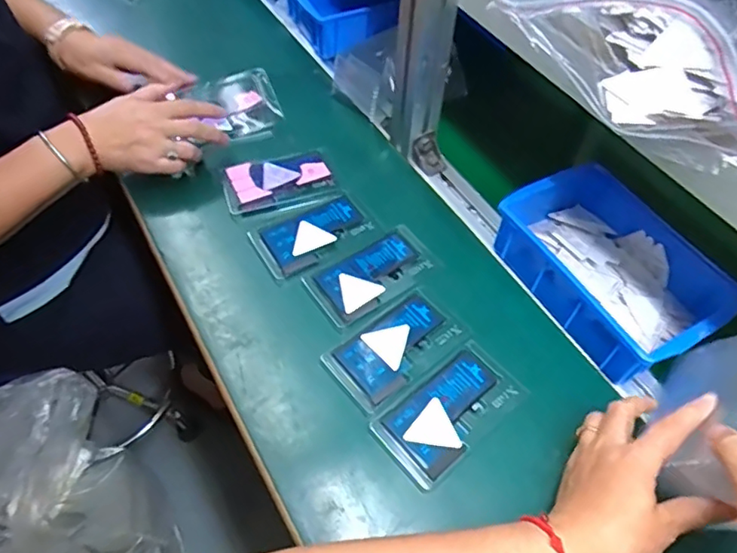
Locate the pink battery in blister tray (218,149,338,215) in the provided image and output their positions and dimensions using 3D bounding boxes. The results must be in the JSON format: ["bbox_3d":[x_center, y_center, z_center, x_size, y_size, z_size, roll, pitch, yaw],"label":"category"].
[{"bbox_3d":[-0.104,-0.112,0.621,0.120,0.015,0.073,-15,57,-14],"label":"pink battery in blister tray"}]

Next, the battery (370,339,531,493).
[{"bbox_3d":[0.070,0.114,0.472,0.127,0.007,0.070,-34,63,-24],"label":"battery"}]

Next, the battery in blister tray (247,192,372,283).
[{"bbox_3d":[-0.061,-0.047,0.579,0.118,0.014,0.070,-31,62,-23],"label":"battery in blister tray"}]

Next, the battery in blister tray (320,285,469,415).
[{"bbox_3d":[0.026,0.061,0.506,0.126,0.006,0.068,-34,63,-24],"label":"battery in blister tray"}]

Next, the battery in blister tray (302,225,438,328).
[{"bbox_3d":[0.005,-0.005,0.552,0.125,0.006,0.067,-29,61,-22],"label":"battery in blister tray"}]

